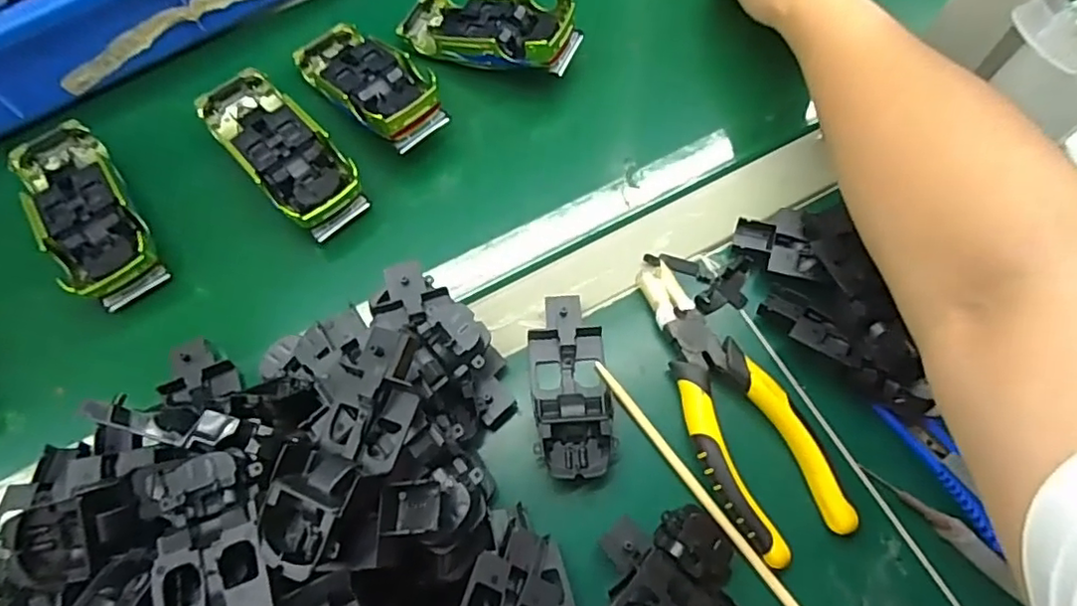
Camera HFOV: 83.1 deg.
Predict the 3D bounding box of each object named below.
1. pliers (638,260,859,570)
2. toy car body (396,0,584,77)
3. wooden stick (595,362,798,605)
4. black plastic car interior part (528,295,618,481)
[{"bbox_3d":[0.104,0.052,0.333,0.062,0.017,0.163,-20,68,-6],"label":"pliers"},{"bbox_3d":[-0.038,-0.196,0.445,0.135,0.035,0.057,20,69,25],"label":"toy car body"},{"bbox_3d":[0.090,0.106,0.316,0.007,0.006,0.190,-34,71,-12],"label":"wooden stick"},{"bbox_3d":[0.018,0.045,0.338,0.044,0.018,0.101,-4,67,0],"label":"black plastic car interior part"}]

